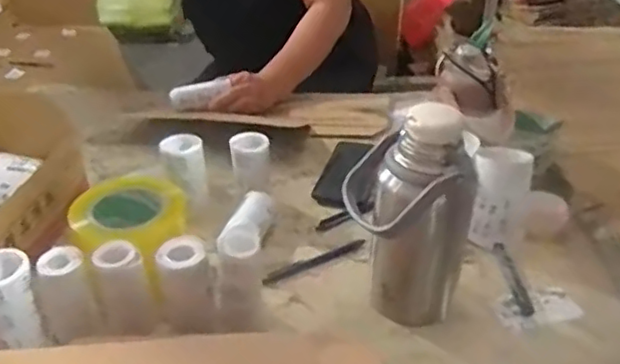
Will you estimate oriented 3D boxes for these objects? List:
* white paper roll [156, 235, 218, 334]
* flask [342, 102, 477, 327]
[{"bbox_3d":[-0.125,0.116,0.656,0.048,0.111,0.044,0,33,0],"label":"white paper roll"},{"bbox_3d":[0.095,0.033,0.652,0.101,0.229,0.092,-10,34,-15],"label":"flask"}]

